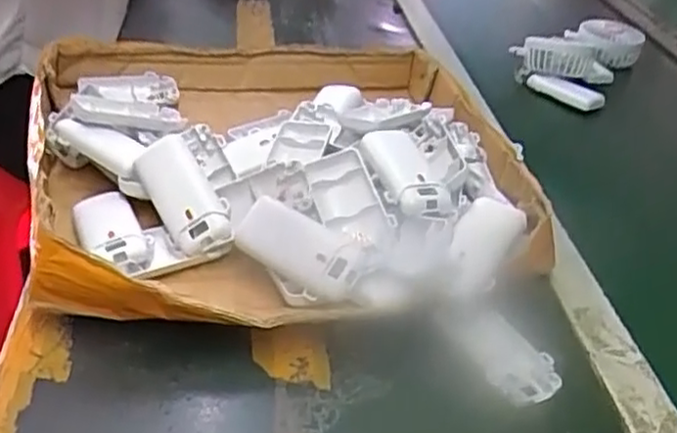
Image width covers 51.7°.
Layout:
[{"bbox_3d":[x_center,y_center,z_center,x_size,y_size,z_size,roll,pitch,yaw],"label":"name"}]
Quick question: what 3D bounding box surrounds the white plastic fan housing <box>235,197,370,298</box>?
[{"bbox_3d":[-0.028,0.021,0.493,0.096,0.029,0.039,25,39,24],"label":"white plastic fan housing"}]

